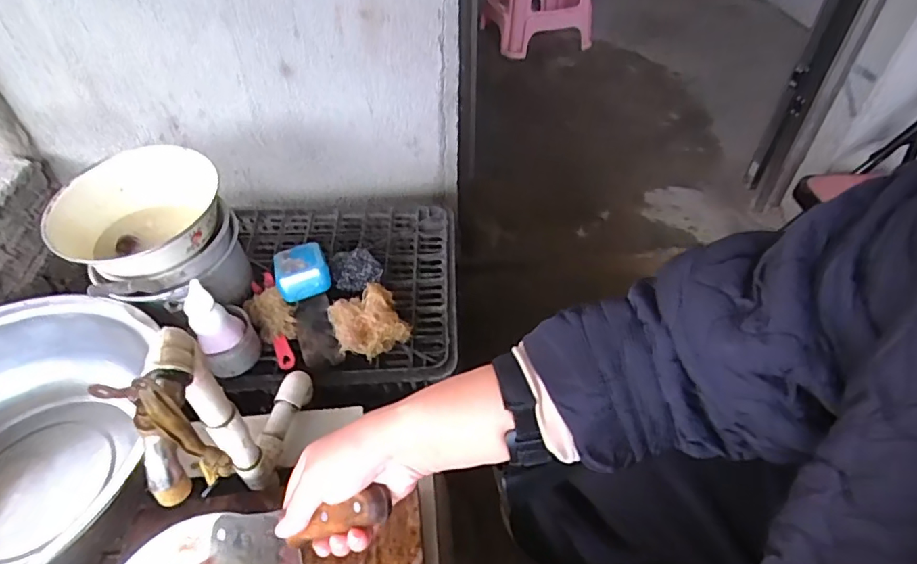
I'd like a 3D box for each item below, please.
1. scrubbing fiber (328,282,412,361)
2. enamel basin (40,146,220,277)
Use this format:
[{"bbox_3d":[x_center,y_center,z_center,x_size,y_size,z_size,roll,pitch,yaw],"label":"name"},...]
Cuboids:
[{"bbox_3d":[-0.126,0.056,0.731,0.093,0.052,0.087,-23,50,-21],"label":"scrubbing fiber"},{"bbox_3d":[-0.421,-0.083,0.696,0.200,0.090,0.174,-15,65,-22],"label":"enamel basin"}]

